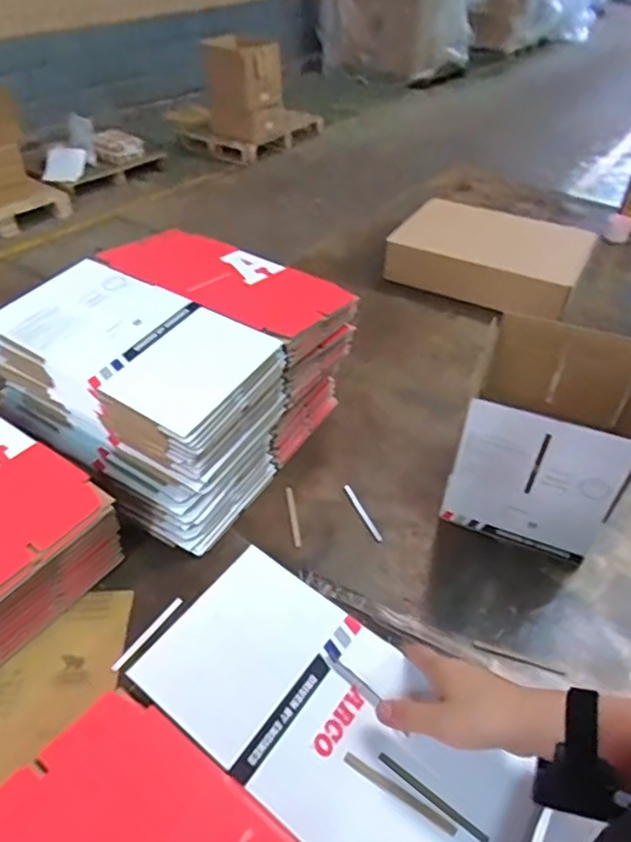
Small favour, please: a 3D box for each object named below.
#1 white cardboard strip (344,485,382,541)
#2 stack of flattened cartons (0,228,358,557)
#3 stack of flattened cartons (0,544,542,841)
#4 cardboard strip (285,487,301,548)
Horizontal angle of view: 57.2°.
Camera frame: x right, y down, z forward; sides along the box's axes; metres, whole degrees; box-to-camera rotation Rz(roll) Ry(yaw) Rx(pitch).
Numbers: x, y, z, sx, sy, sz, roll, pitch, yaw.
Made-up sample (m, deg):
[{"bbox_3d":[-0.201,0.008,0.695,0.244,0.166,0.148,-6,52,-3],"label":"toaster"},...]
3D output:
[{"bbox_3d":[0.061,0.117,0.749,0.009,0.006,0.094,-17,43,-18],"label":"white cardboard strip"},{"bbox_3d":[-0.182,-0.068,0.784,0.331,0.234,0.351,24,47,23],"label":"stack of flattened cartons"},{"bbox_3d":[-0.036,0.295,0.431,0.333,0.039,0.335,25,47,26],"label":"stack of flattened cartons"},{"bbox_3d":[-0.029,0.121,0.745,0.009,0.005,0.096,-7,41,-8],"label":"cardboard strip"}]

